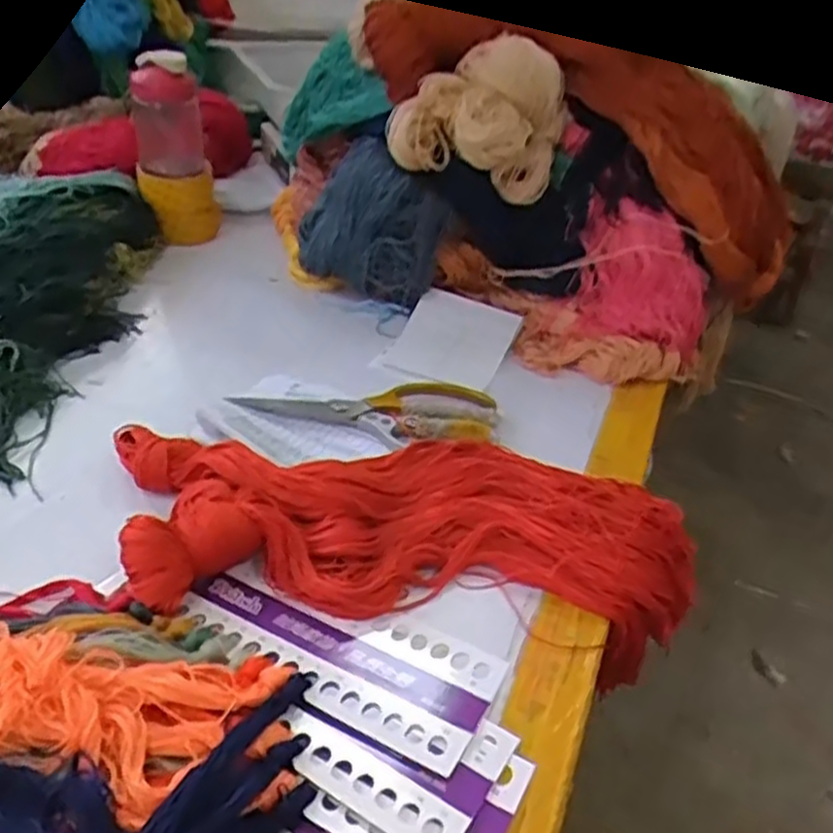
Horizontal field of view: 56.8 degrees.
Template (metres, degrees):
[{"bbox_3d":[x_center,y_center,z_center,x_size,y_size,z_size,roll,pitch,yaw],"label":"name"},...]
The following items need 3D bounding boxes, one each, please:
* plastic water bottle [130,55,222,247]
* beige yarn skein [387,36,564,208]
[{"bbox_3d":[-0.270,-0.293,0.858,0.079,0.199,0.066,-7,37,-15],"label":"plastic water bottle"},{"bbox_3d":[0.059,-0.286,0.738,0.150,0.135,0.109,11,36,9],"label":"beige yarn skein"}]

